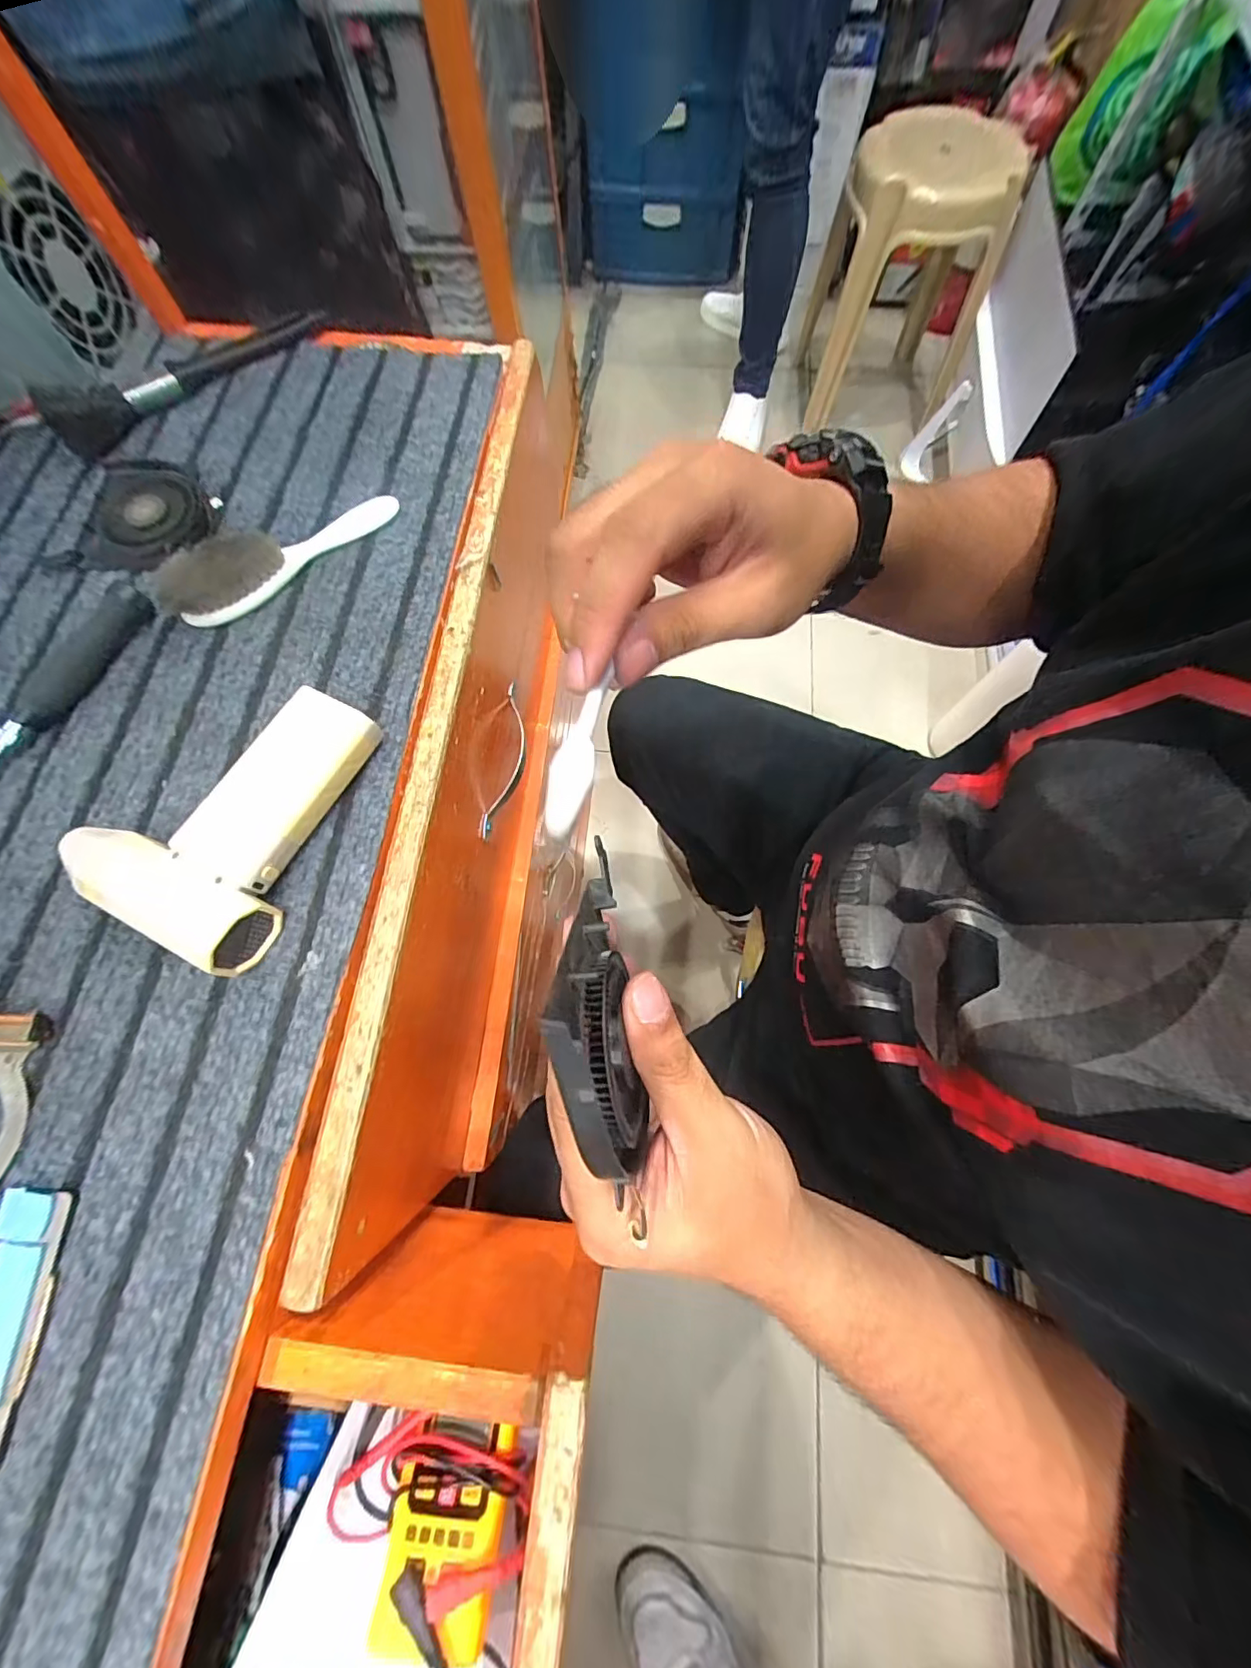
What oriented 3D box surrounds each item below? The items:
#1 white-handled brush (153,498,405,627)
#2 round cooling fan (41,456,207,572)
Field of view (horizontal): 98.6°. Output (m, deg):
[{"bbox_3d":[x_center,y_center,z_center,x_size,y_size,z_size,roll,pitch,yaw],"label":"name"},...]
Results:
[{"bbox_3d":[-0.212,-0.176,0.331,0.148,0.027,0.038,-34,75,-10],"label":"white-handled brush"},{"bbox_3d":[-0.315,-0.207,0.349,0.094,0.012,0.087,0,72,0],"label":"round cooling fan"}]

